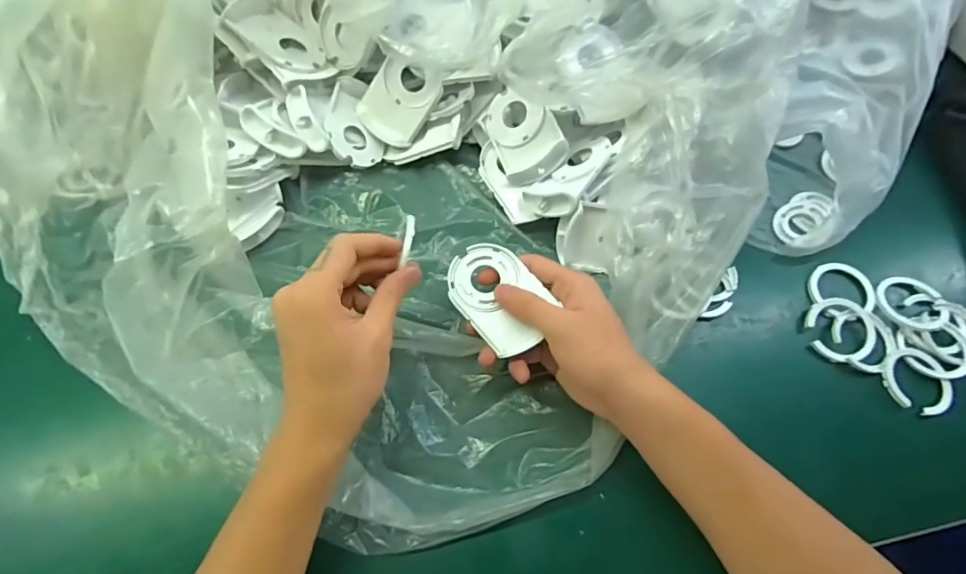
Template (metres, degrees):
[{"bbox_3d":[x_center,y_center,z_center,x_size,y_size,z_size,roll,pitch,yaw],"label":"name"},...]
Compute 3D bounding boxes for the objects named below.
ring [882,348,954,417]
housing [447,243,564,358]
[{"bbox_3d":[0.330,0.072,0.382,0.049,0.010,0.049,1,65,-1],"label":"ring"},{"bbox_3d":[0.011,0.006,0.355,0.057,0.007,0.080,-39,72,-18],"label":"housing"}]

